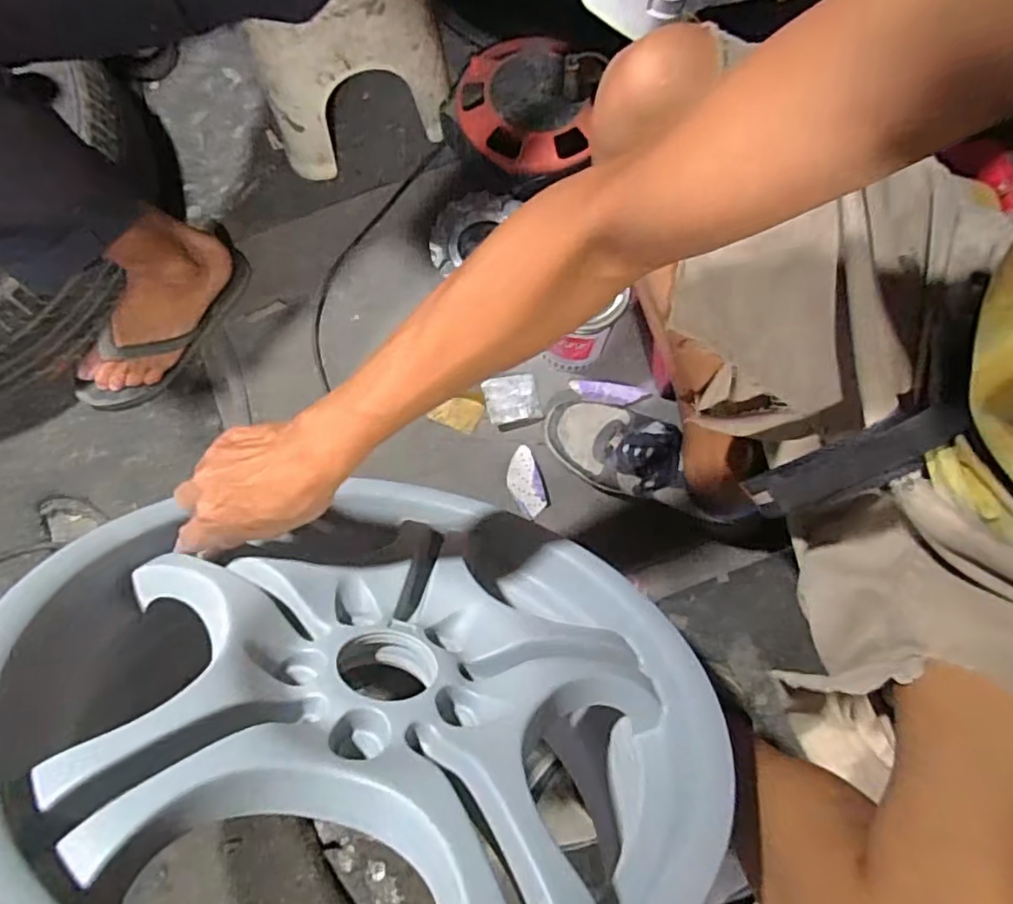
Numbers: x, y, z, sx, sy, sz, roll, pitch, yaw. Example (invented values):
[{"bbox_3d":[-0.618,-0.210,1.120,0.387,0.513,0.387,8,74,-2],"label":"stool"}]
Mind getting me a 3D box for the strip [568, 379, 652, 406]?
[{"bbox_3d":[0.127,-0.074,0.755,0.096,0.005,0.026,9,90,1],"label":"strip"}]

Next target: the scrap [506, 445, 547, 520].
[{"bbox_3d":[0.021,0.035,0.723,0.039,0.009,0.082,-17,80,-3],"label":"scrap"}]

